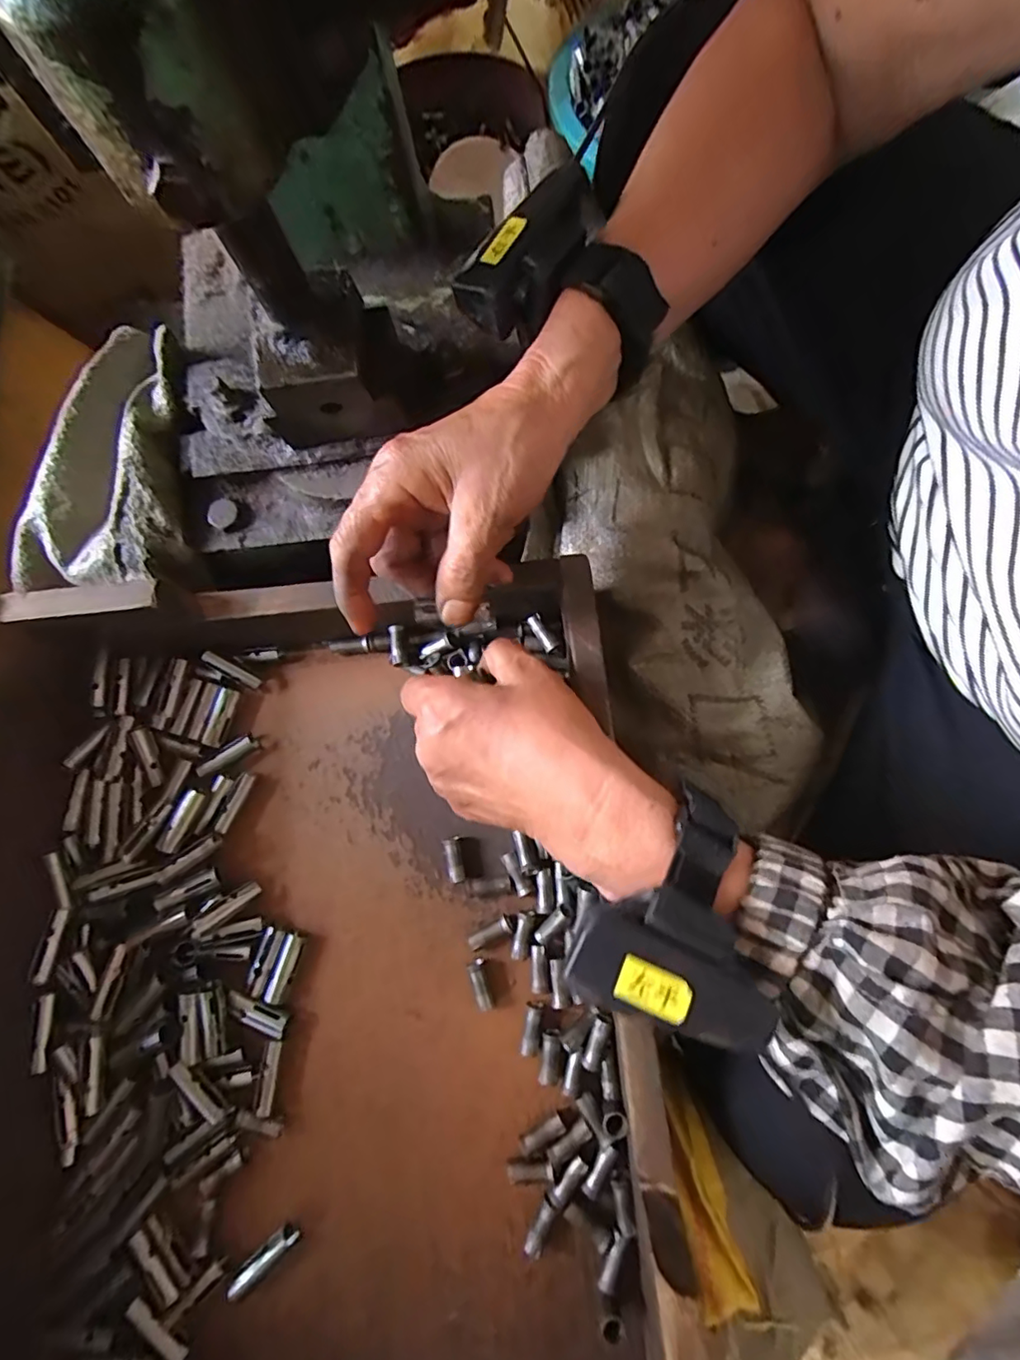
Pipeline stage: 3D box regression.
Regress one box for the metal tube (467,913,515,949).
[{"bbox_3d":[-0.011,0.142,0.323,0.027,0.009,0.009,-24,77,-5],"label":"metal tube"}]

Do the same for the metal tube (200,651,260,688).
[{"bbox_3d":[-0.173,-0.006,0.356,0.036,0.005,0.007,33,78,-18],"label":"metal tube"}]

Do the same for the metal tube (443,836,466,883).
[{"bbox_3d":[-0.032,0.104,0.331,0.009,0.008,0.024,-12,77,-2],"label":"metal tube"}]

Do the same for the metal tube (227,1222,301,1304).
[{"bbox_3d":[-0.127,0.298,0.293,0.038,0.012,0.010,-41,79,-8],"label":"metal tube"}]

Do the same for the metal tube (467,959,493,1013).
[{"bbox_3d":[-0.017,0.169,0.318,0.010,0.007,0.026,-16,64,-3],"label":"metal tube"}]

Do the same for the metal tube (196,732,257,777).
[{"bbox_3d":[-0.174,0.046,0.351,0.037,0.006,0.010,-34,79,-7],"label":"metal tube"}]

